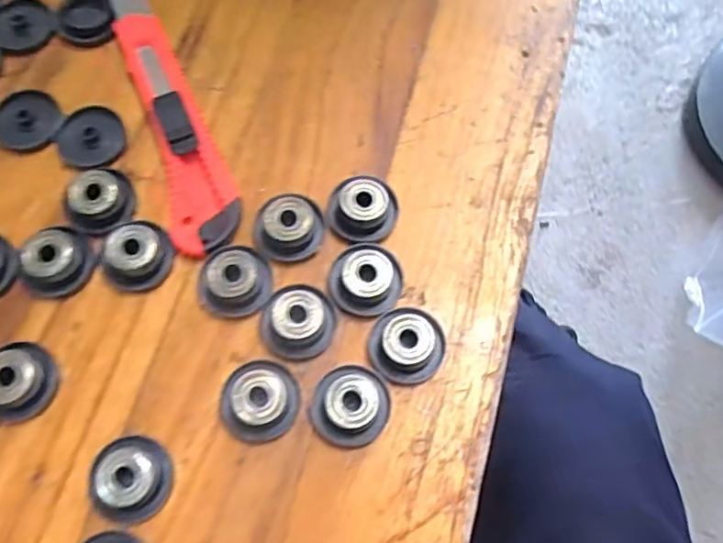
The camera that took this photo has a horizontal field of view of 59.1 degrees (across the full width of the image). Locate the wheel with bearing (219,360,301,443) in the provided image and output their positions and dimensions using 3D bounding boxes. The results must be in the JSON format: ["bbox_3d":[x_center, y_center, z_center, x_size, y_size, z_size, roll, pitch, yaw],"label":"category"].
[{"bbox_3d":[-0.042,0.053,0.263,0.032,0.015,0.032,1,70,-3],"label":"wheel with bearing"}]

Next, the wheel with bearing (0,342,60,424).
[{"bbox_3d":[-0.141,0.045,0.262,0.025,0.017,0.031,12,70,2],"label":"wheel with bearing"}]

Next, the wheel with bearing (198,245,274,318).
[{"bbox_3d":[-0.056,0.004,0.280,0.031,0.014,0.030,10,70,1],"label":"wheel with bearing"}]

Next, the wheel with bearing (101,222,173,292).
[{"bbox_3d":[-0.099,-0.007,0.282,0.026,0.015,0.030,29,71,7],"label":"wheel with bearing"}]

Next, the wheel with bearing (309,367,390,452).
[{"bbox_3d":[-0.005,0.055,0.264,0.032,0.014,0.032,1,70,-3],"label":"wheel with bearing"}]

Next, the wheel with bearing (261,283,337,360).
[{"bbox_3d":[-0.027,0.020,0.274,0.031,0.014,0.032,1,70,-3],"label":"wheel with bearing"}]

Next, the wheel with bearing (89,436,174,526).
[{"bbox_3d":[-0.091,0.080,0.250,0.030,0.016,0.029,1,70,-3],"label":"wheel with bearing"}]

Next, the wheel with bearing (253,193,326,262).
[{"bbox_3d":[-0.033,-0.021,0.290,0.031,0.013,0.029,-2,70,-4],"label":"wheel with bearing"}]

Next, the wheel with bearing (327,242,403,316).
[{"bbox_3d":[0.001,0.002,0.281,0.032,0.016,0.030,1,70,-3],"label":"wheel with bearing"}]

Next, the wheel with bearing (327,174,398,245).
[{"bbox_3d":[0.000,-0.028,0.294,0.031,0.017,0.028,12,70,2],"label":"wheel with bearing"}]

